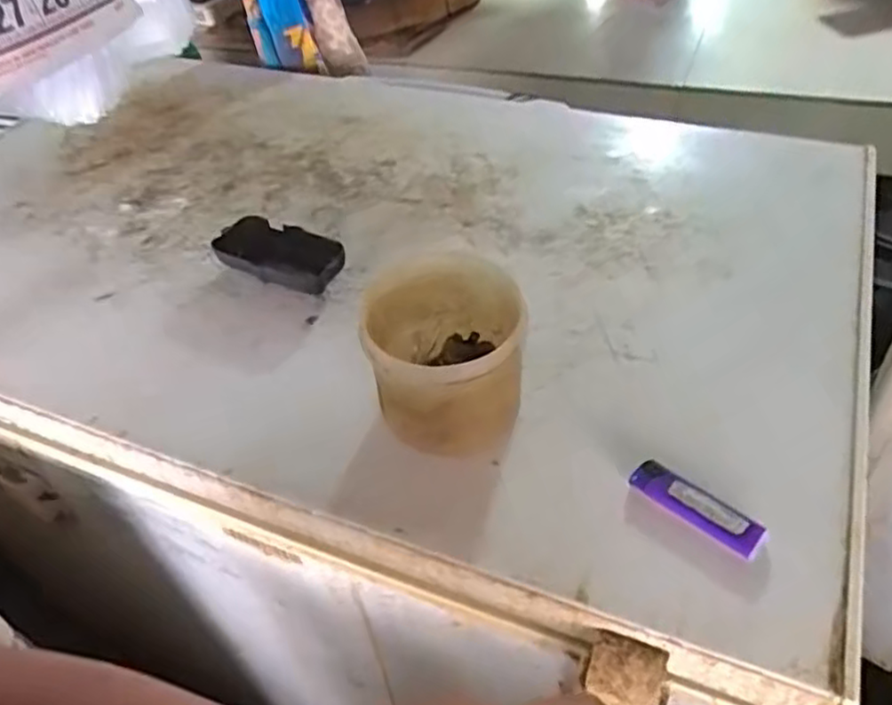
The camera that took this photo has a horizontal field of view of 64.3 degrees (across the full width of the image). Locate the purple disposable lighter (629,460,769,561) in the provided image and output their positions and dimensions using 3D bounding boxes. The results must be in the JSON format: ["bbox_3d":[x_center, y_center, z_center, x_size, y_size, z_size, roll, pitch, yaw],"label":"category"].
[{"bbox_3d":[0.142,0.089,0.404,0.075,0.014,0.021,31,55,31],"label":"purple disposable lighter"}]

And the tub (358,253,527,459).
[{"bbox_3d":[0.001,0.009,0.438,0.085,0.088,0.086,-5,44,4],"label":"tub"}]

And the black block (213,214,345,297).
[{"bbox_3d":[-0.133,-0.080,0.561,0.109,0.022,0.049,20,50,23],"label":"black block"}]

